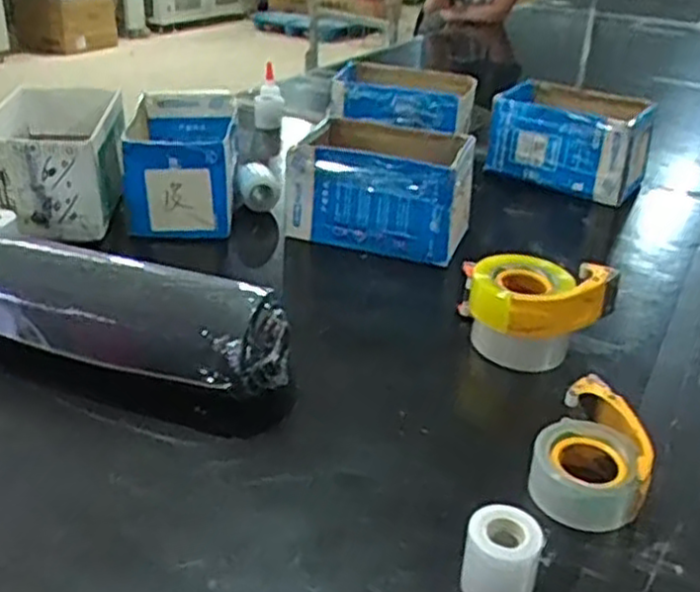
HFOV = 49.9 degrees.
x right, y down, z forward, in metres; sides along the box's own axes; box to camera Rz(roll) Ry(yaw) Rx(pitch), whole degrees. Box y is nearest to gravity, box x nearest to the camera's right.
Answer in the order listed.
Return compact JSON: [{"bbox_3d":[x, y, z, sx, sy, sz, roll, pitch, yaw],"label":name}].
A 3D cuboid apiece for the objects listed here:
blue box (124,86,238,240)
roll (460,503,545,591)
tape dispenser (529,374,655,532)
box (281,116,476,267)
[{"bbox_3d":[-0.291,-0.237,1.316,0.185,0.156,0.304,-1,29,-6],"label":"blue box"},{"bbox_3d":[0.125,0.221,0.624,0.061,0.073,0.056,11,29,15],"label":"roll"},{"bbox_3d":[0.243,0.157,0.746,0.108,0.066,0.156,14,31,21],"label":"tape dispenser"},{"bbox_3d":[0.059,-0.189,1.260,0.283,0.157,0.247,9,29,13],"label":"box"}]

